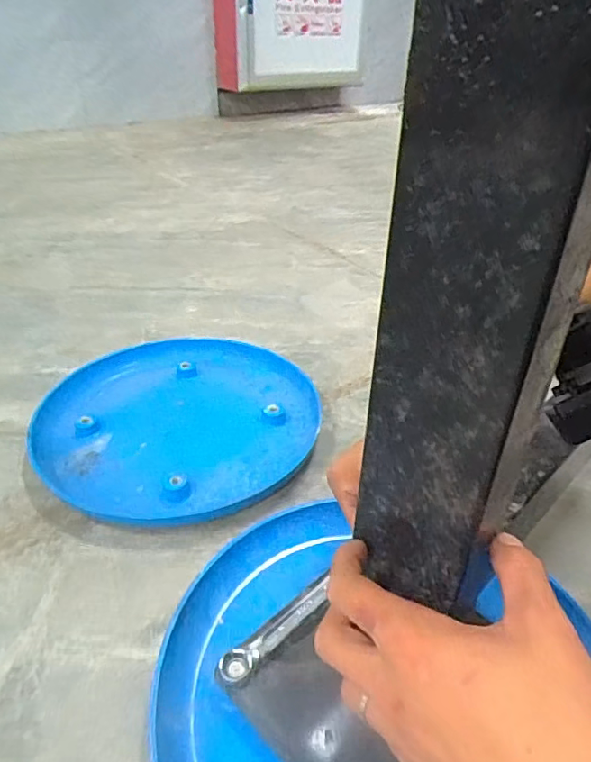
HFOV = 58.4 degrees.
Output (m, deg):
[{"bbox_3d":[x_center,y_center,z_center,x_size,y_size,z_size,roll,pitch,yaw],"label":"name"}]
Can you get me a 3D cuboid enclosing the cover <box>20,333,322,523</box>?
[{"bbox_3d":[-0.124,0.038,0.574,0.276,0.027,0.288,0,34,0],"label":"cover"}]

